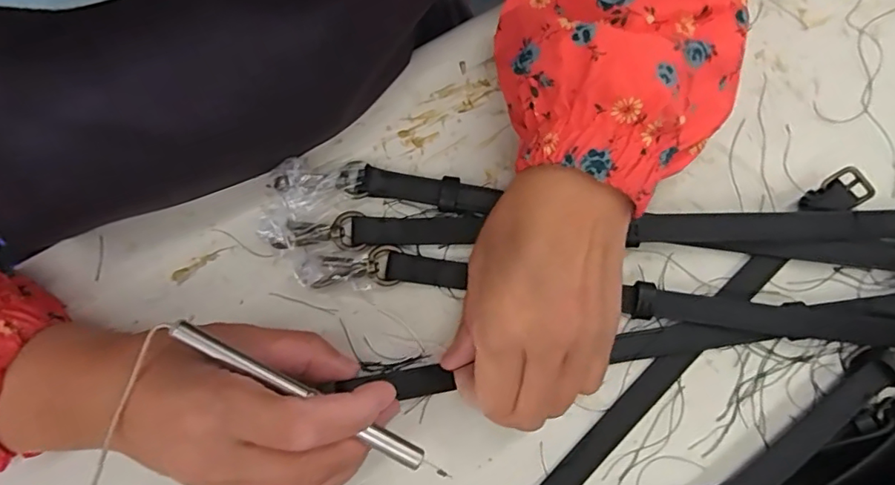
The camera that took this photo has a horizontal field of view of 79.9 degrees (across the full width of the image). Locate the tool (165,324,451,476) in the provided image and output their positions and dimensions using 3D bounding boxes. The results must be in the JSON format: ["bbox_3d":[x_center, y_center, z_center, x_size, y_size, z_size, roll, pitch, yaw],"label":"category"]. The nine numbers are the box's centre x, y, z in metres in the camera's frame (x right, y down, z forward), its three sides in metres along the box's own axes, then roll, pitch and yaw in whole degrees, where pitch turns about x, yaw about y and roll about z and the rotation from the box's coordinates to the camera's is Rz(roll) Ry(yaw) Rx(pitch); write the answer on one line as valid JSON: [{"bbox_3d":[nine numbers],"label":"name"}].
[{"bbox_3d":[-0.059,0.072,0.239,0.137,0.005,0.011,33,80,-7],"label":"tool"}]

